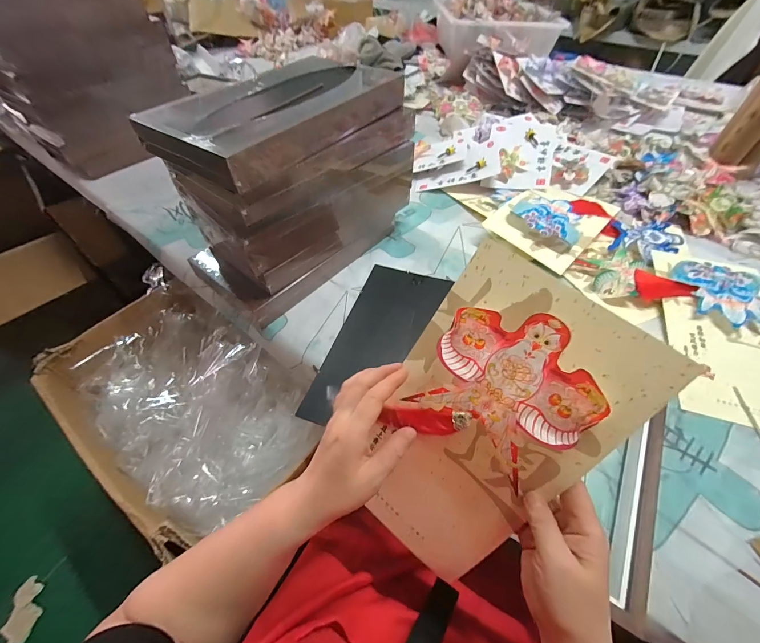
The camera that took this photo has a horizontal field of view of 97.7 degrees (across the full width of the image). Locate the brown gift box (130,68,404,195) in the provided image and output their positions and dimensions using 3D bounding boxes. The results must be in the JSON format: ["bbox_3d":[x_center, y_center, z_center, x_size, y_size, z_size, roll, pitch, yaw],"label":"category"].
[{"bbox_3d":[-0.139,-0.312,0.488,0.207,0.052,0.351,29,58,22],"label":"brown gift box"}]

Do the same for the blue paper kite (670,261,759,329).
[{"bbox_3d":[0.568,-0.042,0.542,0.131,0.025,0.129,6,52,5],"label":"blue paper kite"}]

